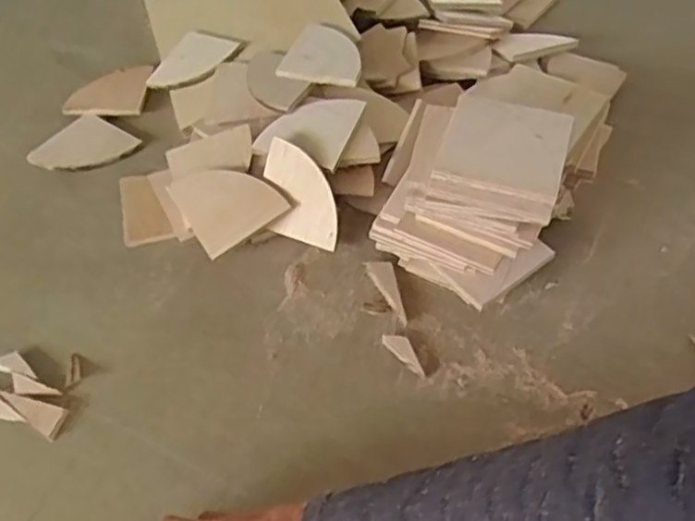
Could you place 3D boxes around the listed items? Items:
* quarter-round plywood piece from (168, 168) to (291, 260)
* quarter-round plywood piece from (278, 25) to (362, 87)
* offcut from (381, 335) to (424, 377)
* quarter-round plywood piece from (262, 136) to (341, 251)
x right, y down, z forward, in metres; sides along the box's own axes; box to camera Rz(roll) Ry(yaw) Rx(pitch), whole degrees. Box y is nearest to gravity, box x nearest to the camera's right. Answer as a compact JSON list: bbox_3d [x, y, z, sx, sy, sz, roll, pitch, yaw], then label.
[{"bbox_3d":[-0.129,-0.067,0.719,0.096,0.011,0.098,-35,78,-1],"label":"quarter-round plywood piece"},{"bbox_3d":[-0.024,-0.245,0.801,0.098,0.008,0.105,11,55,16],"label":"quarter-round plywood piece"},{"bbox_3d":[0.056,0.088,0.648,0.054,0.004,0.019,41,98,26],"label":"offcut"},{"bbox_3d":[-0.049,-0.070,0.721,0.099,0.094,0.009,21,14,17],"label":"quarter-round plywood piece"}]

